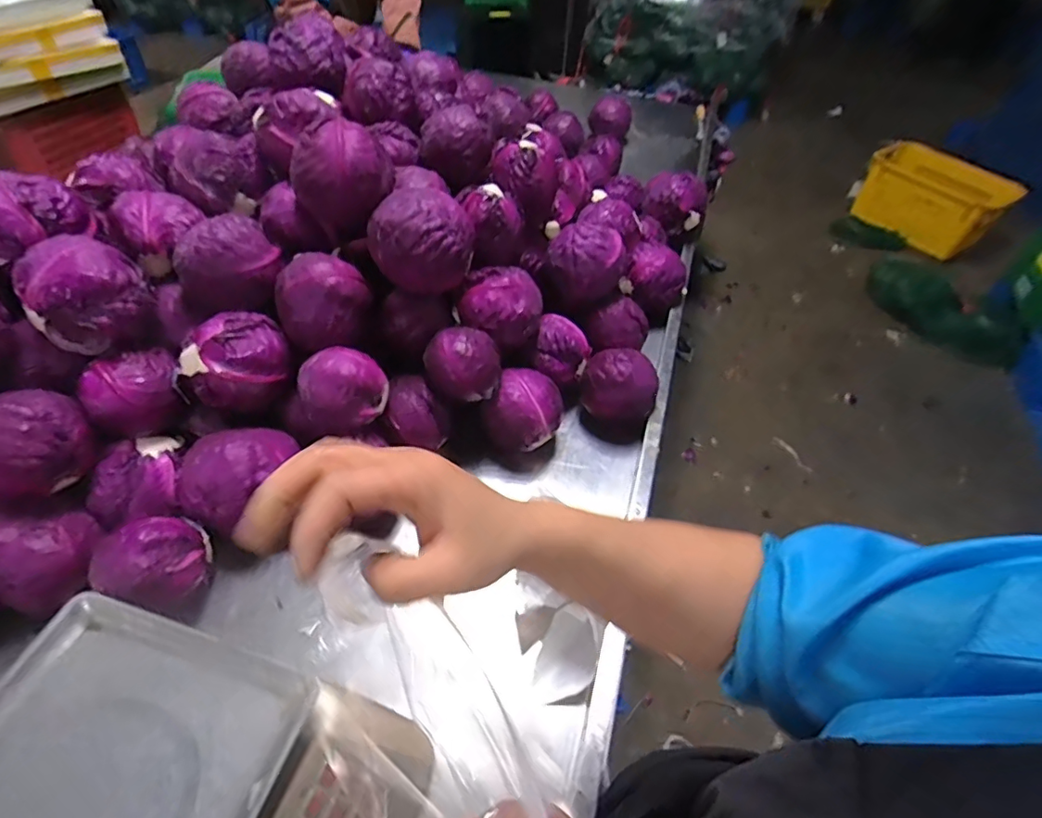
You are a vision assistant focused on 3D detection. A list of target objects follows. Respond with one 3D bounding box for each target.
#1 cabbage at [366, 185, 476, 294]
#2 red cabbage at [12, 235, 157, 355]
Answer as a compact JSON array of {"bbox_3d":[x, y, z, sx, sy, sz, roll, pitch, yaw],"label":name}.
[{"bbox_3d":[-0.117,-0.200,0.632,0.113,0.093,0.093,13,49,8],"label":"cabbage"},{"bbox_3d":[-0.460,-0.115,0.570,0.109,0.104,0.089,-32,57,-28],"label":"red cabbage"}]

